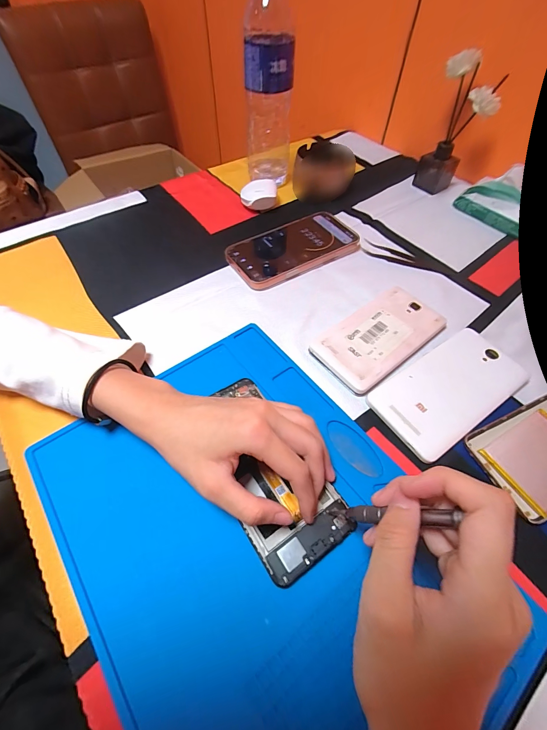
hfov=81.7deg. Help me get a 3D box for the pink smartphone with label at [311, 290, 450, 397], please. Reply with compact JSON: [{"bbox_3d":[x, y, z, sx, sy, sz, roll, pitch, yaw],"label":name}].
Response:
[{"bbox_3d":[0.111,-0.029,0.325,0.140,0.011,0.071,-33,62,-22],"label":"pink smartphone with label"}]

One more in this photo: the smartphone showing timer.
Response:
[{"bbox_3d":[0.025,-0.150,0.408,0.164,0.016,0.086,-28,60,-19],"label":"smartphone showing timer"}]

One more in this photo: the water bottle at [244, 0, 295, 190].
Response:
[{"bbox_3d":[-0.006,-0.369,0.436,0.064,0.227,0.066,-1,55,-2],"label":"water bottle"}]

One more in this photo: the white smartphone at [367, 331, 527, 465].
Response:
[{"bbox_3d":[0.165,0.021,0.294,0.150,0.008,0.074,-29,60,-19],"label":"white smartphone"}]

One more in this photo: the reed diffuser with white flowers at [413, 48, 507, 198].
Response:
[{"bbox_3d":[0.270,-0.352,0.472,0.074,0.155,0.072,16,57,8],"label":"reed diffuser with white flowers"}]

